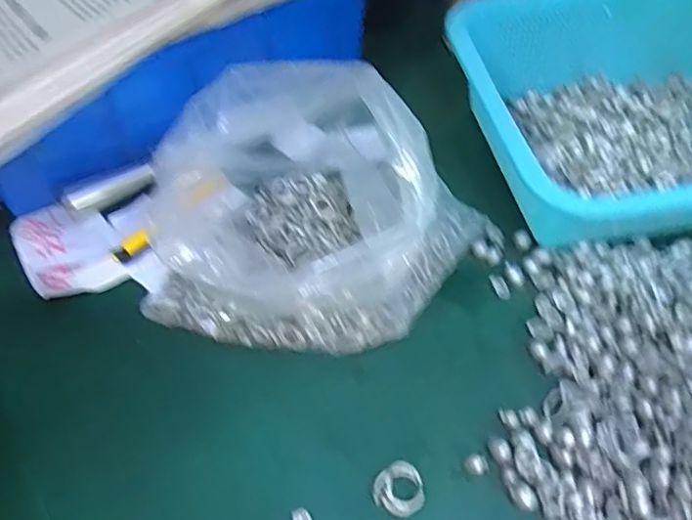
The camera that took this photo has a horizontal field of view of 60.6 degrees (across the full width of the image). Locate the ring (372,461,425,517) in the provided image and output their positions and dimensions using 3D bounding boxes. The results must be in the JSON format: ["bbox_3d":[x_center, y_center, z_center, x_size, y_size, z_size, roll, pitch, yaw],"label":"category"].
[{"bbox_3d":[0.025,0.107,0.277,0.024,0.005,0.022,0,55,0],"label":"ring"}]

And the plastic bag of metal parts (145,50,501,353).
[{"bbox_3d":[-0.016,-0.038,0.323,0.180,0.096,0.156,15,56,10],"label":"plastic bag of metal parts"}]

